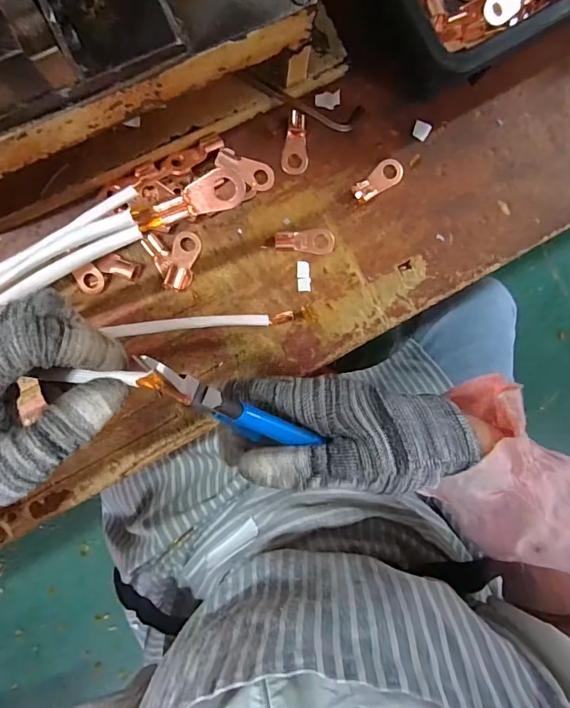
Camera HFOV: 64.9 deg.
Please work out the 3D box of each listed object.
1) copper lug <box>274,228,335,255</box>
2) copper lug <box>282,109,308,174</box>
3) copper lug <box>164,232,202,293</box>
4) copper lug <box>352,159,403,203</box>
[{"bbox_3d":[0.014,-0.080,0.317,0.042,0.008,0.017,-2,91,-4],"label":"copper lug"},{"bbox_3d":[0.009,-0.149,0.316,0.018,0.008,0.041,7,90,-4],"label":"copper lug"},{"bbox_3d":[-0.071,-0.064,0.310,0.017,0.010,0.041,15,89,-4],"label":"copper lug"},{"bbox_3d":[0.067,-0.124,0.320,0.041,0.006,0.018,-41,93,-3],"label":"copper lug"}]

